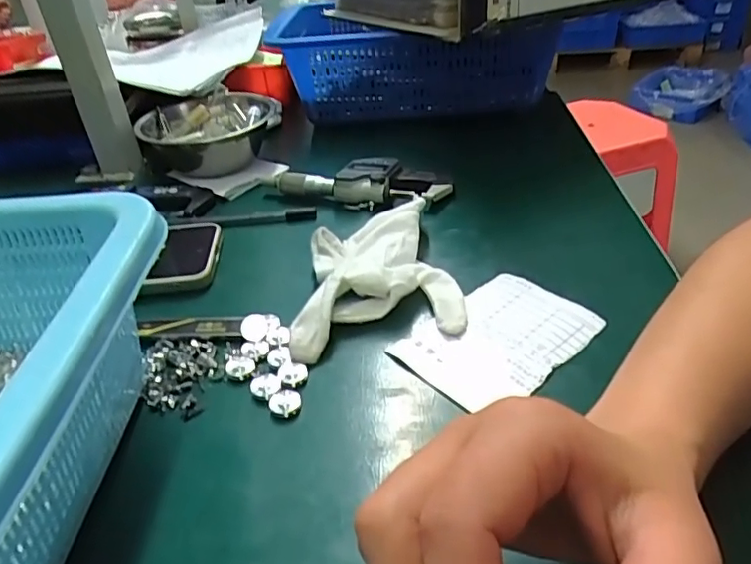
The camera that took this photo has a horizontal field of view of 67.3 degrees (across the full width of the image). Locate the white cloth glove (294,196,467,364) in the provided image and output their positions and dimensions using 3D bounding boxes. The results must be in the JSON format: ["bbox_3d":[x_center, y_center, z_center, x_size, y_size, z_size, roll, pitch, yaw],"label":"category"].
[{"bbox_3d":[-0.004,-0.007,0.355,0.102,0.033,0.112,-8,36,-6],"label":"white cloth glove"}]

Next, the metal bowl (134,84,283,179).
[{"bbox_3d":[-0.153,-0.143,0.533,0.129,0.048,0.126,-10,36,-8],"label":"metal bowl"}]

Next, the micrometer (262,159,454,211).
[{"bbox_3d":[-0.016,-0.080,0.455,0.150,0.025,0.046,5,37,13],"label":"micrometer"}]

